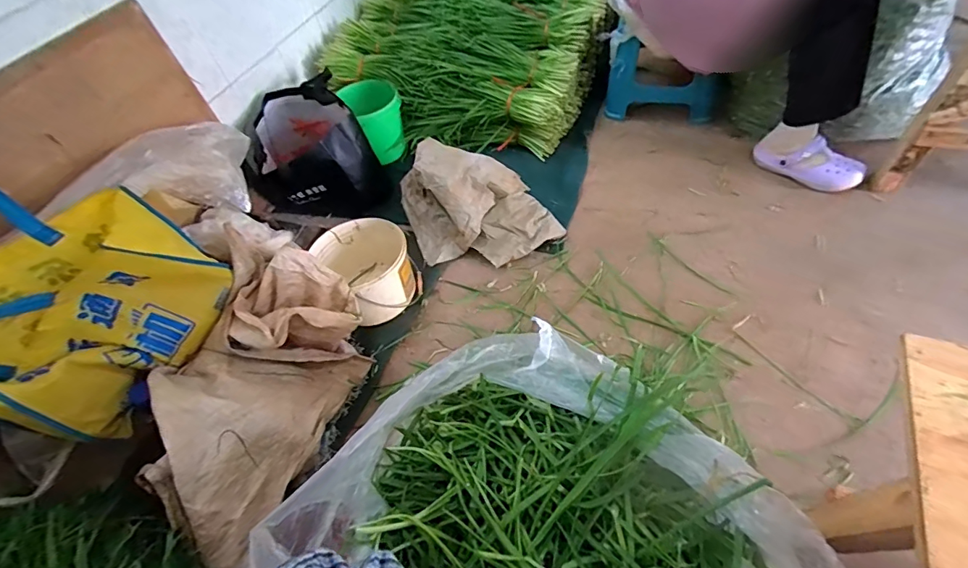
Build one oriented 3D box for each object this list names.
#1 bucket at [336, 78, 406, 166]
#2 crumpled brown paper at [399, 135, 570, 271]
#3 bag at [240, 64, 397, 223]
[{"bbox_3d":[-0.312,-0.484,1.336,0.145,0.187,0.138,-4,53,6],"label":"bucket"},{"bbox_3d":[-0.014,-0.203,1.084,0.366,0.173,0.250,-12,54,-2],"label":"crumpled brown paper"},{"bbox_3d":[-0.469,-0.338,1.227,0.299,0.265,0.296,-28,54,-12],"label":"bag"}]

